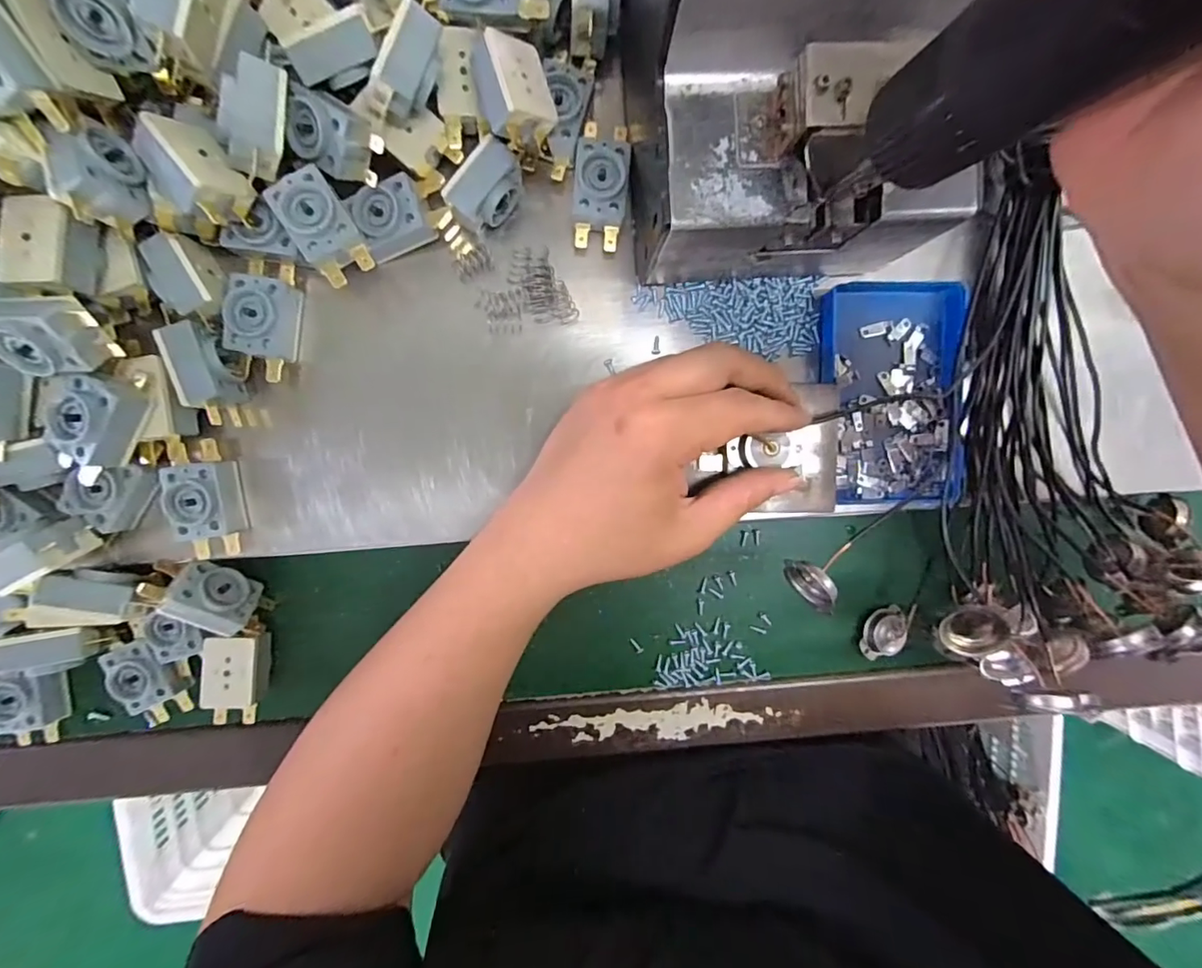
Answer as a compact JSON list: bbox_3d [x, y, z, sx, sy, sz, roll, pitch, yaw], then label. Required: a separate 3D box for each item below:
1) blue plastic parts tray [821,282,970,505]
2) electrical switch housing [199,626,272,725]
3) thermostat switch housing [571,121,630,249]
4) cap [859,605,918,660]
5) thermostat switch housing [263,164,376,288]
[{"bbox_3d":[0.156,-0.047,0.279,0.074,0.013,0.114,-1,96,-3],"label":"blue plastic parts tray"},{"bbox_3d":[-0.199,0.104,0.289,0.028,0.020,0.053,4,96,-3],"label":"electrical switch housing"},{"bbox_3d":[0.000,-0.147,0.257,0.026,0.018,0.057,4,96,-3],"label":"thermostat switch housing"},{"bbox_3d":[0.171,0.089,0.312,0.025,0.009,0.036,14,95,-4],"label":"cap"},{"bbox_3d":[-0.124,-0.114,0.233,0.026,0.015,0.046,-29,97,1],"label":"thermostat switch housing"}]

